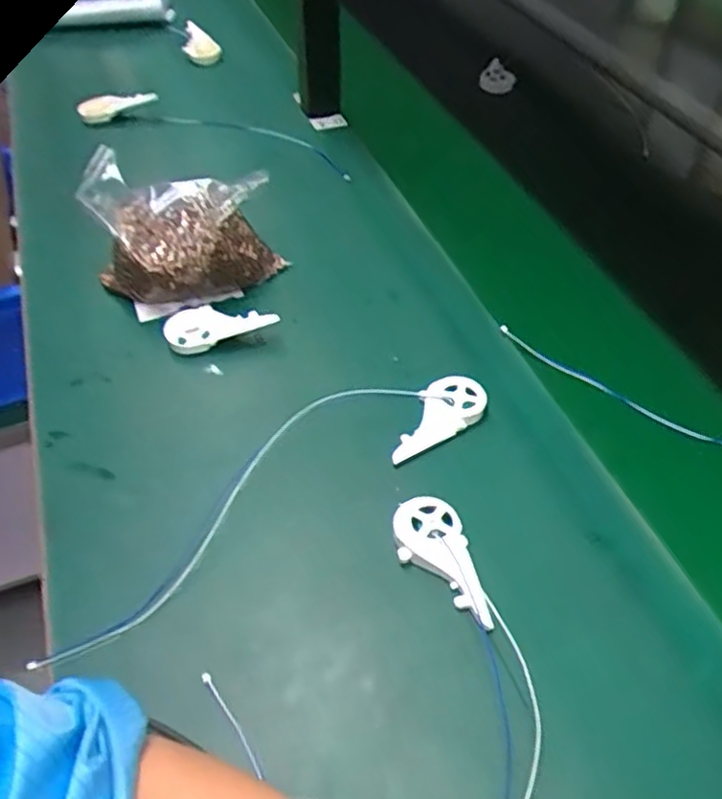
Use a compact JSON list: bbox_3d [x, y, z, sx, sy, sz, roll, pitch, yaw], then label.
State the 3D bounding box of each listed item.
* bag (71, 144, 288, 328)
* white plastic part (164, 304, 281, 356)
[{"bbox_3d":[-0.169,-0.160,0.661,0.167,0.091,0.140,-14,50,-13],"label":"bag"},{"bbox_3d":[-0.121,-0.065,0.607,0.099,0.015,0.048,-7,47,10],"label":"white plastic part"}]

